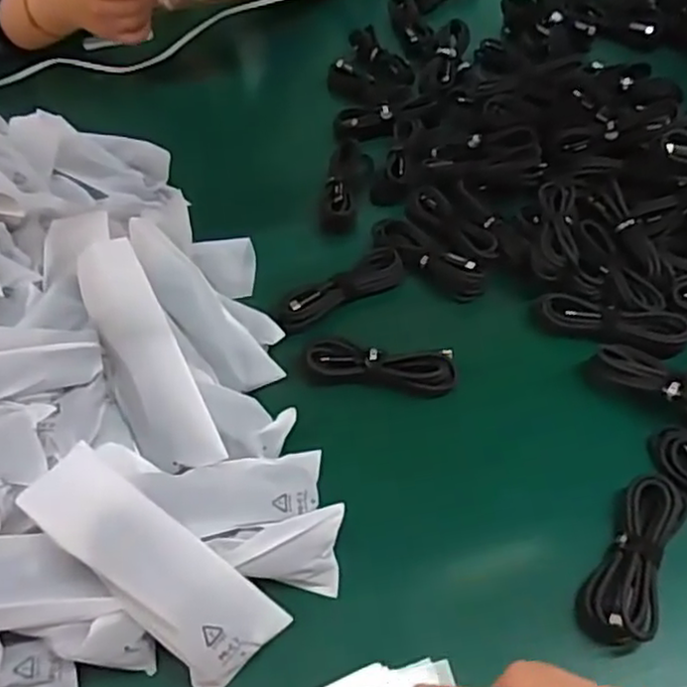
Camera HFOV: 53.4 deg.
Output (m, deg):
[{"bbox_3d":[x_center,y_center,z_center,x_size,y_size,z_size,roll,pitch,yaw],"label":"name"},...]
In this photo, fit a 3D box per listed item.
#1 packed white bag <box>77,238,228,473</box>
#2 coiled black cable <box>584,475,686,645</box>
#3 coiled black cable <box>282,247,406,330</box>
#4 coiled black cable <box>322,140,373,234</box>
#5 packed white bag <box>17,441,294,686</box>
[{"bbox_3d":[-0.129,0.010,0.446,0.048,0.031,0.154,-23,84,-15],"label":"packed white bag"},{"bbox_3d":[0.176,0.126,0.411,0.038,0.032,0.114,20,55,20],"label":"coiled black cable"},{"bbox_3d":[-0.002,-0.045,0.561,0.113,0.014,0.036,-31,55,-20],"label":"coiled black cable"},{"bbox_3d":[0.003,-0.151,0.653,0.036,0.032,0.113,4,51,7],"label":"coiled black cable"},{"bbox_3d":[-0.107,0.124,0.384,0.152,0.020,0.055,44,60,-4],"label":"packed white bag"}]

